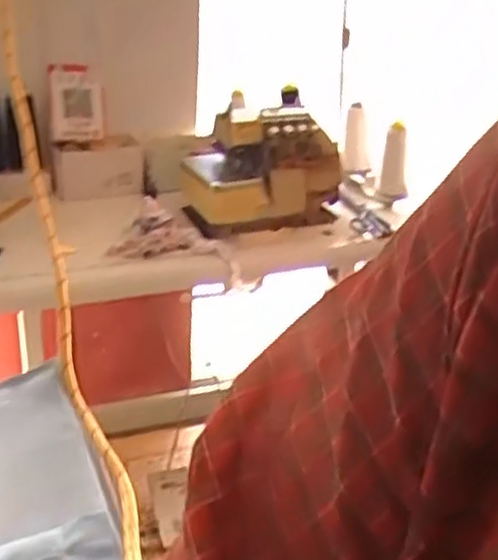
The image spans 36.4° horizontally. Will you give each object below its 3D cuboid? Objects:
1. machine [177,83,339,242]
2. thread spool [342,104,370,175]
[{"bbox_3d":[0.030,-0.256,1.630,0.355,0.227,0.224,-8,28,-22],"label":"machine"},{"bbox_3d":[0.274,-0.351,1.894,0.068,0.161,0.075,8,28,13],"label":"thread spool"}]

